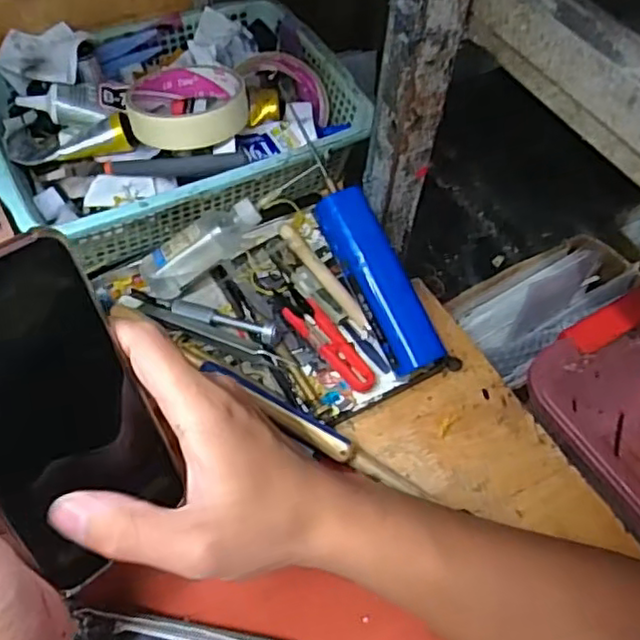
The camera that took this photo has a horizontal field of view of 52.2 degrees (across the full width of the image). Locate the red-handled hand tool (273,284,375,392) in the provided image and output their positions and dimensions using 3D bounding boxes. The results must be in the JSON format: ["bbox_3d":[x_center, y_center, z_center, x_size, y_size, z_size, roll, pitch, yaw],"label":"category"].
[{"bbox_3d":[0.004,0.011,0.464,0.026,0.007,0.099,-35,66,-23],"label":"red-handled hand tool"}]

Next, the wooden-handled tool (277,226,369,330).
[{"bbox_3d":[0.004,-0.033,0.485,0.013,0.013,0.103,-30,64,-21],"label":"wooden-handled tool"}]

